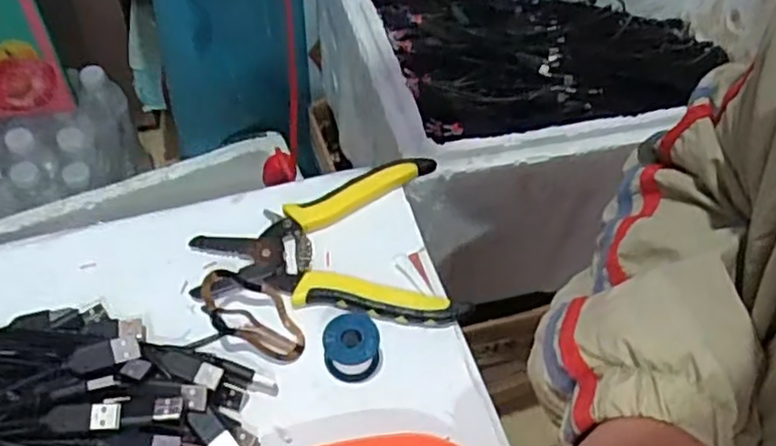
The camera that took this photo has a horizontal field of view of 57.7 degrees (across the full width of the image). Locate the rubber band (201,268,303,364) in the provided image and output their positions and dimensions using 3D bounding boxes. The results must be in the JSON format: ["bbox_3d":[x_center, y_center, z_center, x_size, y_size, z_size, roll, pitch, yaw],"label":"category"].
[{"bbox_3d":[-0.076,0.051,0.393,0.042,0.023,0.060,-24,59,-19],"label":"rubber band"}]

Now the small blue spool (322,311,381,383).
[{"bbox_3d":[-0.020,0.068,0.385,0.030,0.026,0.029,1,54,-2],"label":"small blue spool"}]

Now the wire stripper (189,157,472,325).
[{"bbox_3d":[-0.039,0.011,0.431,0.154,0.020,0.117,-3,54,-5],"label":"wire stripper"}]

